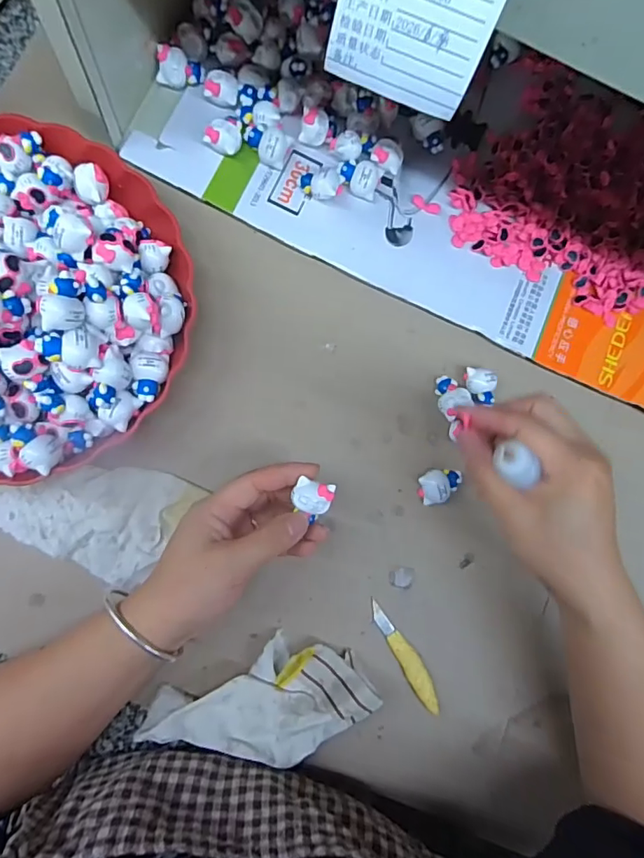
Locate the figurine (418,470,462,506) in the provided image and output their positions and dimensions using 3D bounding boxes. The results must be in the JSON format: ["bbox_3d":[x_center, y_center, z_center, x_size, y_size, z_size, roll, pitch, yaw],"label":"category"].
[{"bbox_3d":[0.091,0.044,0.385,0.031,0.017,0.024,-17,87,-8],"label":"figurine"}]

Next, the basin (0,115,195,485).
[{"bbox_3d":[-0.211,-0.088,0.324,0.238,0.082,0.236,1,85,-6],"label":"basin"}]

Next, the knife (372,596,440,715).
[{"bbox_3d":[0.063,0.169,0.373,0.017,0.013,0.089,-30,89,-10],"label":"knife"}]

